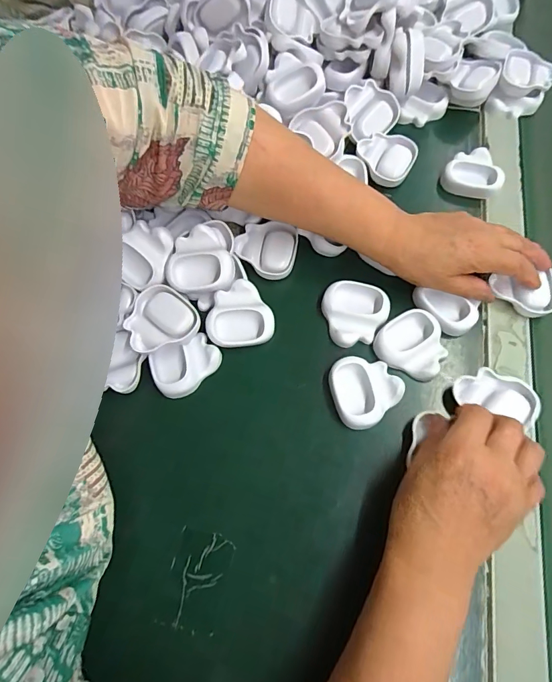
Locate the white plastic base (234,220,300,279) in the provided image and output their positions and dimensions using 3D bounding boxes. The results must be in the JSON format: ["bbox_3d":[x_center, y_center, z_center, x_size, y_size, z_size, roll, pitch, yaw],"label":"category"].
[{"bbox_3d":[-0.012,-0.092,0.420,0.062,0.018,0.058,15,71,7],"label":"white plastic base"}]

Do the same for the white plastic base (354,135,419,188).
[{"bbox_3d":[0.123,-0.203,0.455,0.063,0.016,0.065,9,70,5],"label":"white plastic base"}]

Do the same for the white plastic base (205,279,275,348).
[{"bbox_3d":[-0.031,-0.022,0.383,0.059,0.024,0.060,13,70,6],"label":"white plastic base"}]

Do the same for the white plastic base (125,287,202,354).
[{"bbox_3d":[-0.105,-0.021,0.374,0.063,0.019,0.059,0,70,1],"label":"white plastic base"}]

